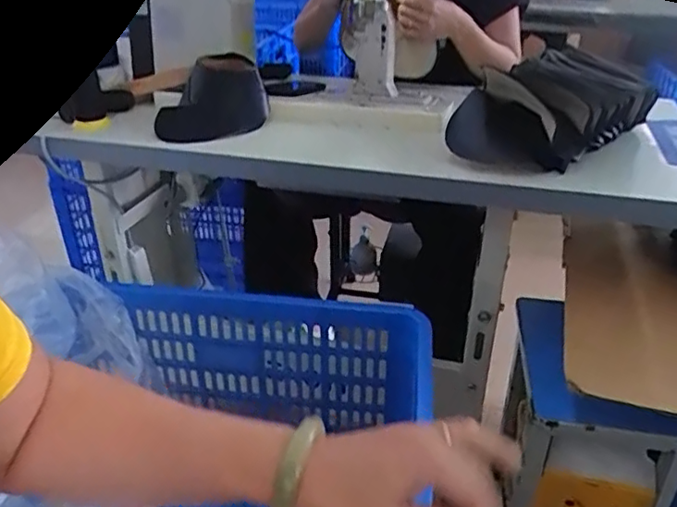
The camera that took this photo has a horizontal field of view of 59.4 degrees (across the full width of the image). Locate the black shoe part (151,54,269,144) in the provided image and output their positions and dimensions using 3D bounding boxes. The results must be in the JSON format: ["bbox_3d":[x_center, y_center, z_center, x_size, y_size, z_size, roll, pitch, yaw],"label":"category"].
[{"bbox_3d":[-0.222,-0.278,1.084,0.201,0.155,0.080,-1,-4,16],"label":"black shoe part"}]

